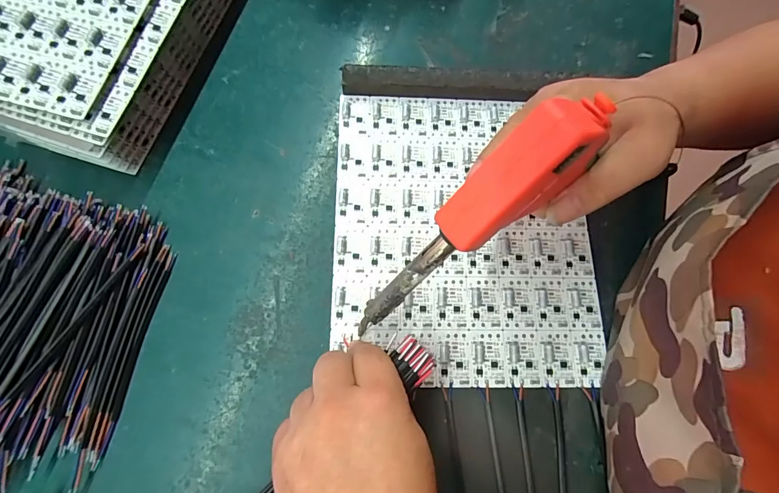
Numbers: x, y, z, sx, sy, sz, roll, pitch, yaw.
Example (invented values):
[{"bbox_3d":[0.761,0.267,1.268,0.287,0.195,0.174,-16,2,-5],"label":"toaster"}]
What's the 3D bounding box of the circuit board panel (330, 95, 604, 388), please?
[{"bbox_3d":[0.058,-0.016,0.302,0.200,0.005,0.236,1,74,-3],"label":"circuit board panel"}]

